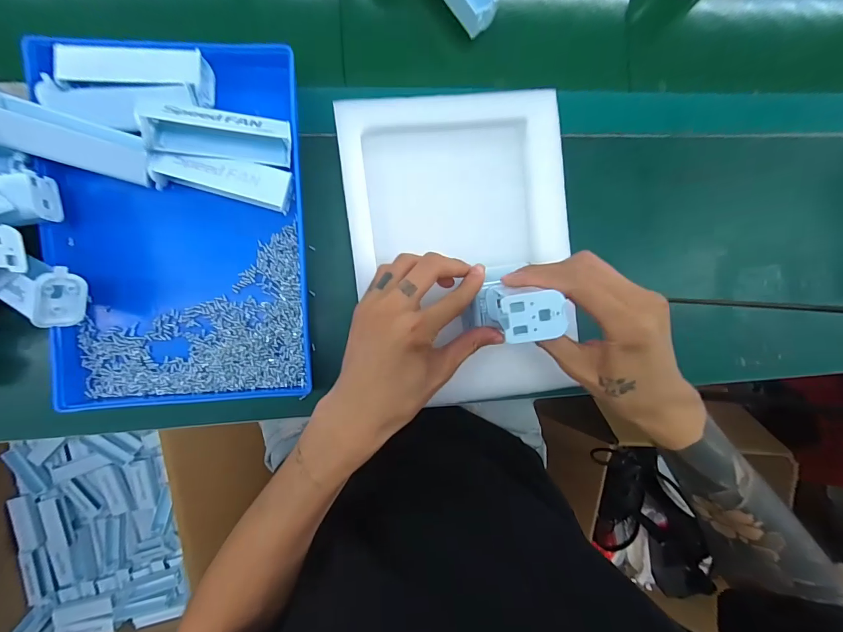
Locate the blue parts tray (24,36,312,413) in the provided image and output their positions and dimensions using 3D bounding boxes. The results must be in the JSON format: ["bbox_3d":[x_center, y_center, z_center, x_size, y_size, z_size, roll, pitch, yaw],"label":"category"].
[{"bbox_3d":[-0.193,-0.070,0.313,0.188,0.027,0.280,-3,92,-7],"label":"blue parts tray"}]

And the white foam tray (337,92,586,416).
[{"bbox_3d":[0.036,-0.058,0.335,0.187,0.036,0.256,-8,92,-7],"label":"white foam tray"}]

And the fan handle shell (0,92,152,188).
[{"bbox_3d":[-0.255,-0.123,0.274,0.105,0.027,0.045,11,94,-22],"label":"fan handle shell"}]

